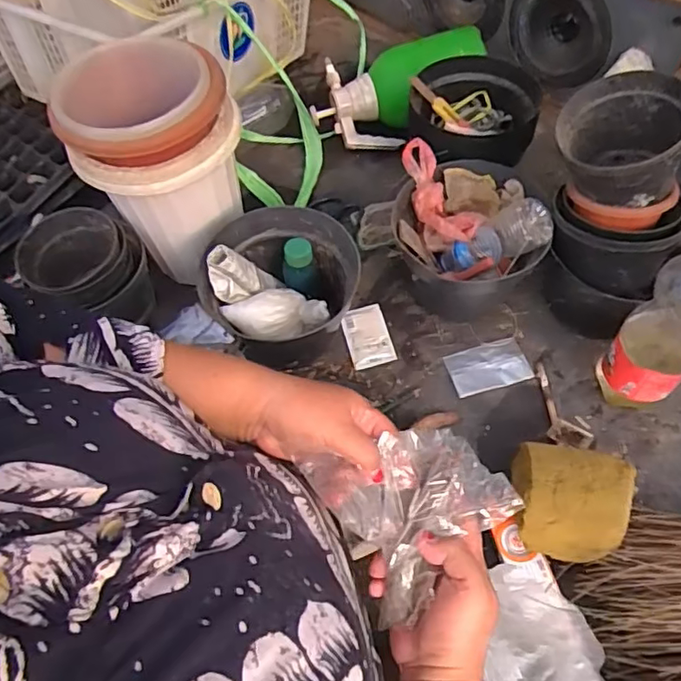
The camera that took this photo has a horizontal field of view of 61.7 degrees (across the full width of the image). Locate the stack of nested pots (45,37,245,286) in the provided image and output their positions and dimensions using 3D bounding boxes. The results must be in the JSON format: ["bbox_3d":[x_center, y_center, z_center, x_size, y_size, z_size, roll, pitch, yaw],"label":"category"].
[{"bbox_3d":[-0.222,-0.231,0.742,0.197,0.245,0.191,-10,64,-1],"label":"stack of nested pots"}]

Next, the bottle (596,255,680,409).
[{"bbox_3d":[0.340,-0.004,0.601,0.080,0.263,0.076,30,69,16],"label":"bottle"}]

